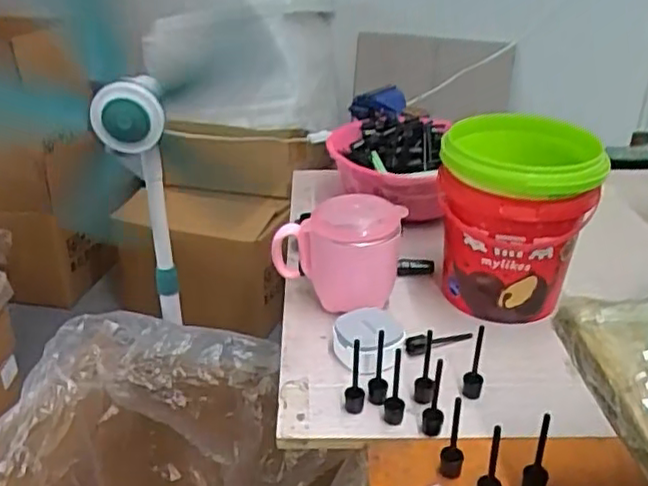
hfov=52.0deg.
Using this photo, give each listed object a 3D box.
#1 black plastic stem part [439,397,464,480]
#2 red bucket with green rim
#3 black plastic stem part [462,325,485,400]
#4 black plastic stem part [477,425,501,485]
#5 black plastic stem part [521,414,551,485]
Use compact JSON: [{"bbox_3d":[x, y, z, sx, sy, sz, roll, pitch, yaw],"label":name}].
[{"bbox_3d":[0.084,0.126,0.428,0.015,0.059,0.013,7,30,12],"label":"black plastic stem part"},{"bbox_3d":[0.167,-0.019,0.592,0.124,0.150,0.129,0,29,0],"label":"red bucket with green rim"},{"bbox_3d":[0.115,0.090,0.504,0.015,0.058,0.013,6,9,11],"label":"black plastic stem part"},{"bbox_3d":[0.102,0.136,0.404,0.014,0.053,0.017,8,30,15],"label":"black plastic stem part"},{"bbox_3d":[0.134,0.134,0.413,0.015,0.052,0.020,14,32,23],"label":"black plastic stem part"}]

